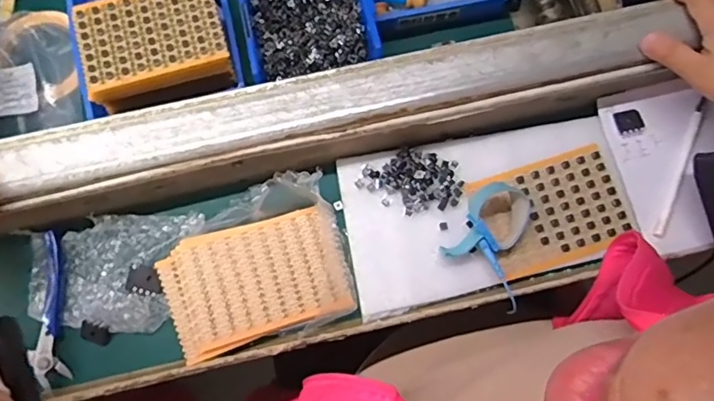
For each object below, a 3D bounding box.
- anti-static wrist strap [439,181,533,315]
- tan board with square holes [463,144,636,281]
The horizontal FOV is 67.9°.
[{"bbox_3d":[0.115,0.030,0.421,0.071,0.028,0.084,33,77,7],"label":"anti-static wrist strap"},{"bbox_3d":[0.162,0.009,0.439,0.117,0.010,0.085,-16,77,-5],"label":"tan board with square holes"}]

